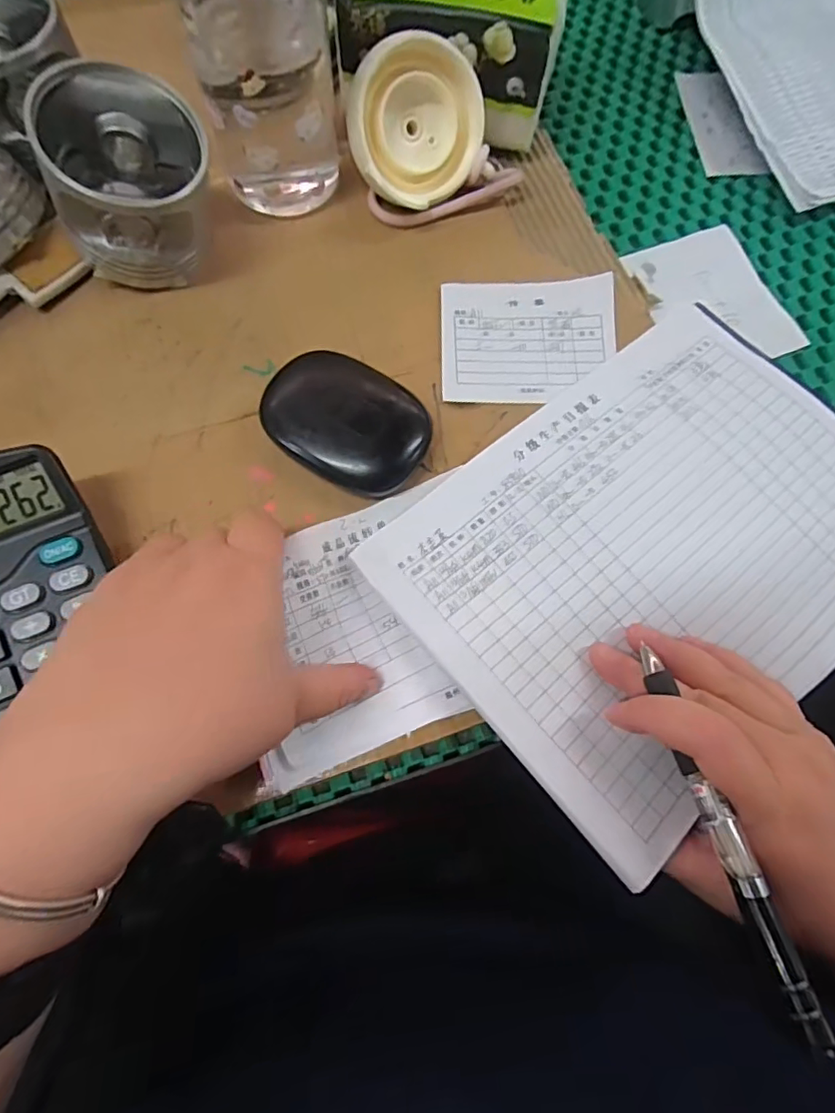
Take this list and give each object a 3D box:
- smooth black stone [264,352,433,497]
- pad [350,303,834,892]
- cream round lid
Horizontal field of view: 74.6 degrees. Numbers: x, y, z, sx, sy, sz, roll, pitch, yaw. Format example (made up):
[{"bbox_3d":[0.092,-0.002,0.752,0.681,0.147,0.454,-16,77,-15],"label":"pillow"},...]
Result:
[{"bbox_3d":[-0.038,-0.072,0.290,0.085,0.028,0.063,36,73,10],"label":"smooth black stone"},{"bbox_3d":[0.135,-0.014,0.283,0.280,0.011,0.187,-37,76,-14],"label":"pad"},{"bbox_3d":[-0.002,-0.254,0.326,0.078,0.080,0.027,-6,29,-19],"label":"cream round lid"}]

